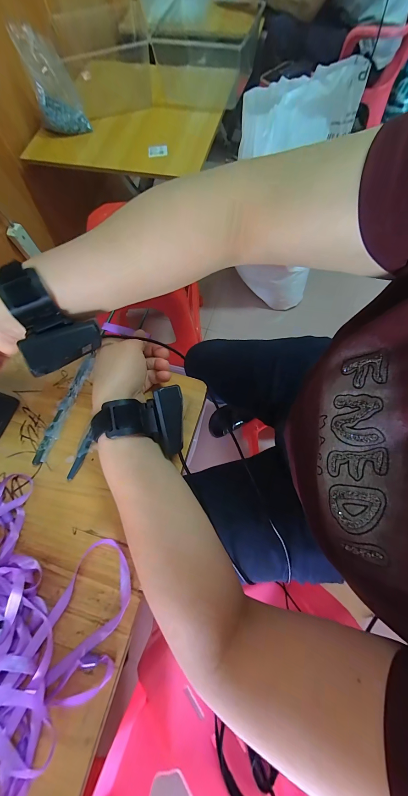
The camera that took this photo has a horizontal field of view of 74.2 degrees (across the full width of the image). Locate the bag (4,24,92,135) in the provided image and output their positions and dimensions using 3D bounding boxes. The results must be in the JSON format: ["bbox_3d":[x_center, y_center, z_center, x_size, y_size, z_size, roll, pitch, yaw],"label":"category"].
[{"bbox_3d":[-0.466,-0.968,0.832,0.159,0.218,0.061,0,46,3],"label":"bag"}]

